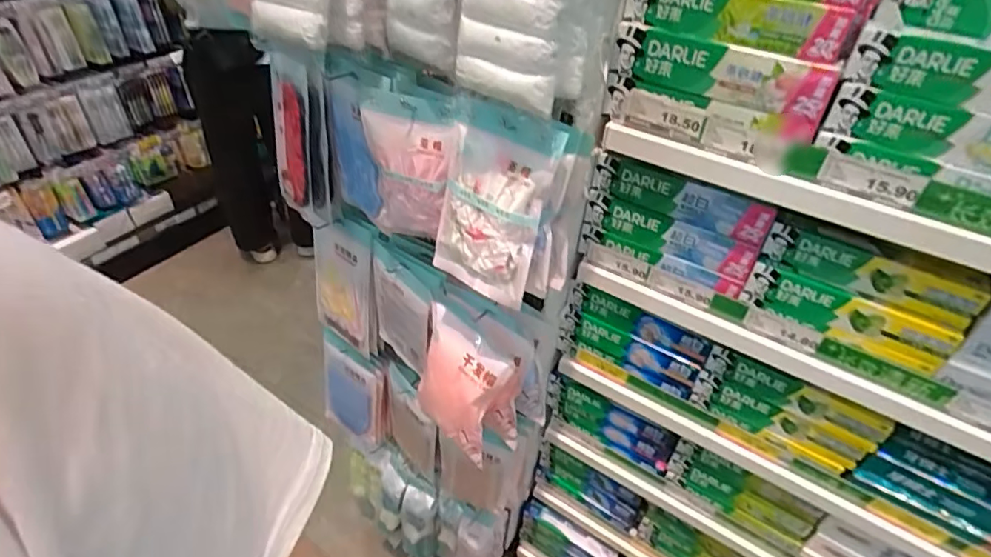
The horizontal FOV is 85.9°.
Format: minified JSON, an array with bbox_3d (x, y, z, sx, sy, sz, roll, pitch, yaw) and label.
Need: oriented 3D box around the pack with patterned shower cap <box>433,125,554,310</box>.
[{"bbox_3d":[-0.010,-0.066,0.583,0.126,0.172,0.021,28,30,30],"label":"pack with patterned shower cap"}]

